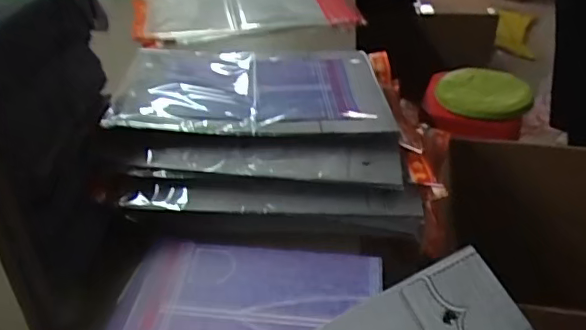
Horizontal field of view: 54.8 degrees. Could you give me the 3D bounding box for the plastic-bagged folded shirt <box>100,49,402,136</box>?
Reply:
[{"bbox_3d":[-0.059,-0.116,0.846,0.384,0.026,0.264,0,30,-7],"label":"plastic-bagged folded shirt"}]

